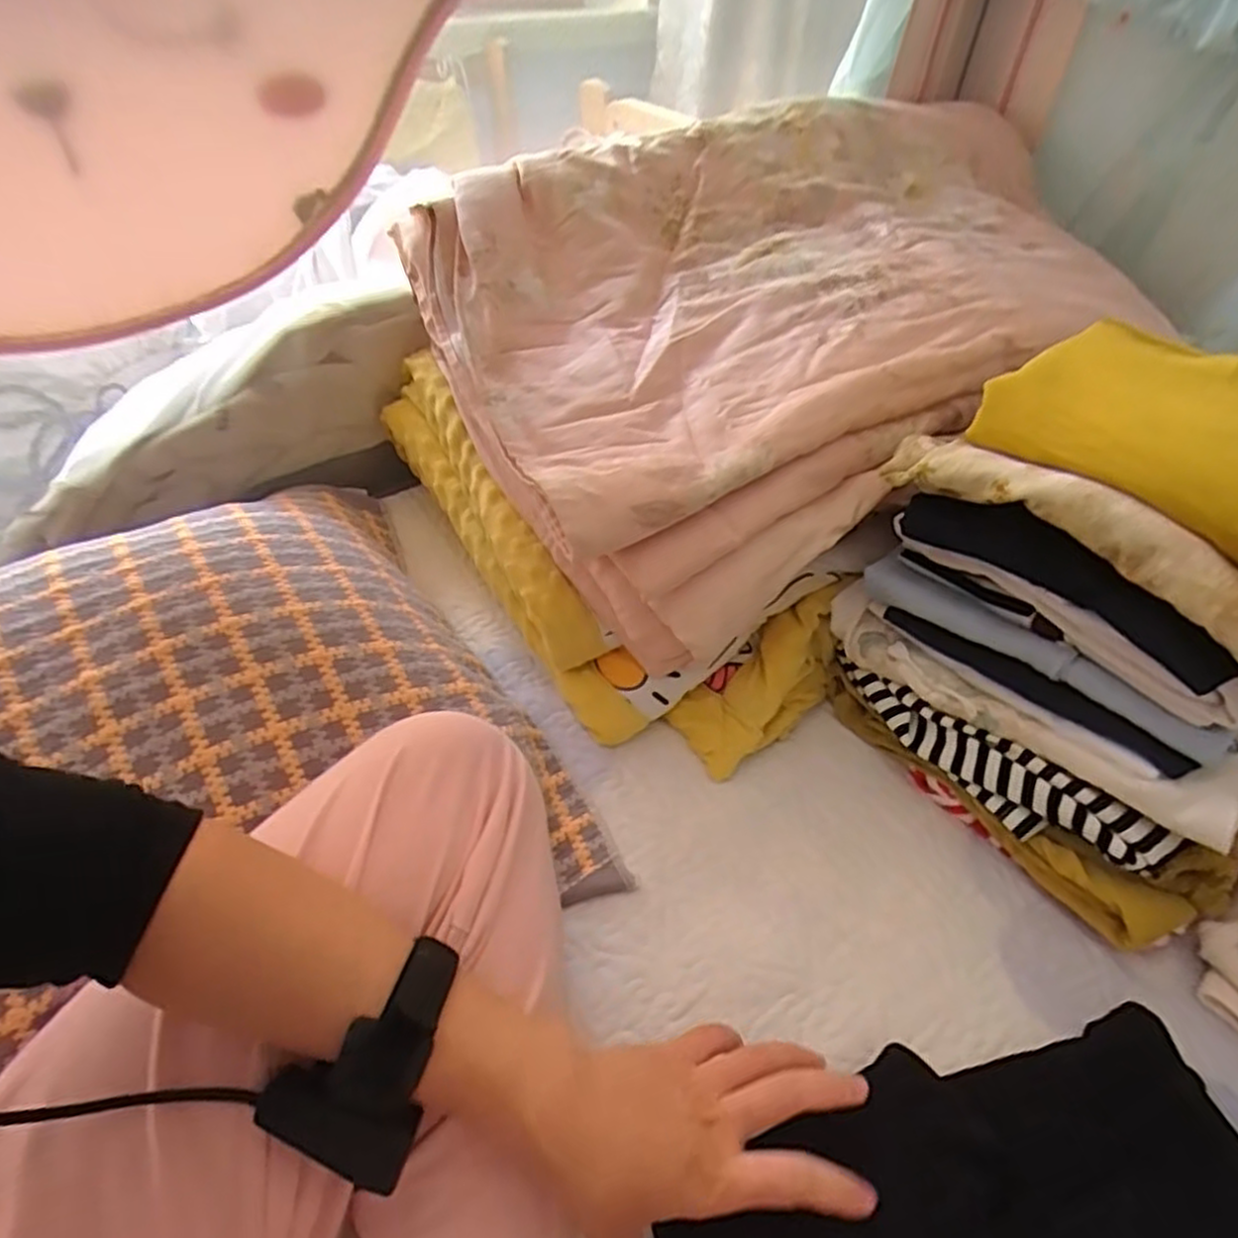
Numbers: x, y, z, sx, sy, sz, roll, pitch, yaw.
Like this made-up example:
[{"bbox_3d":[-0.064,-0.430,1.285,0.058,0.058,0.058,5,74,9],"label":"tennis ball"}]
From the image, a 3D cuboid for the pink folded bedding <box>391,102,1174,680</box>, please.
[{"bbox_3d":[0.160,-0.280,0.694,0.672,0.209,0.417,-28,56,-27],"label":"pink folded bedding"}]

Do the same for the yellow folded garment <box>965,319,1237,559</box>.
[{"bbox_3d":[0.349,-0.107,0.435,0.165,0.062,0.218,-28,56,-27],"label":"yellow folded garment"}]

